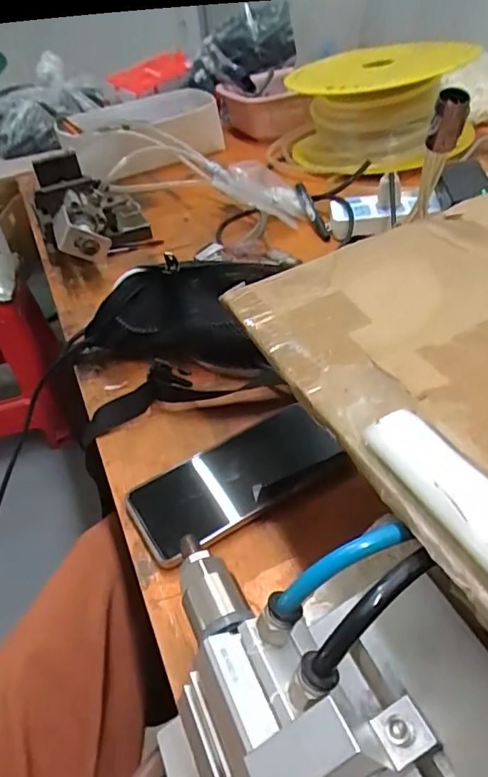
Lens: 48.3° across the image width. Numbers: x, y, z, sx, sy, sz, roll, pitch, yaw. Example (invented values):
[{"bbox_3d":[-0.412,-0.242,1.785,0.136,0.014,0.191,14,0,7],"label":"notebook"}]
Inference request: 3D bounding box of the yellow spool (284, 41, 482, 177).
[{"bbox_3d":[0.211,-0.450,0.876,0.249,0.146,0.224,-7,38,0],"label":"yellow spool"}]

